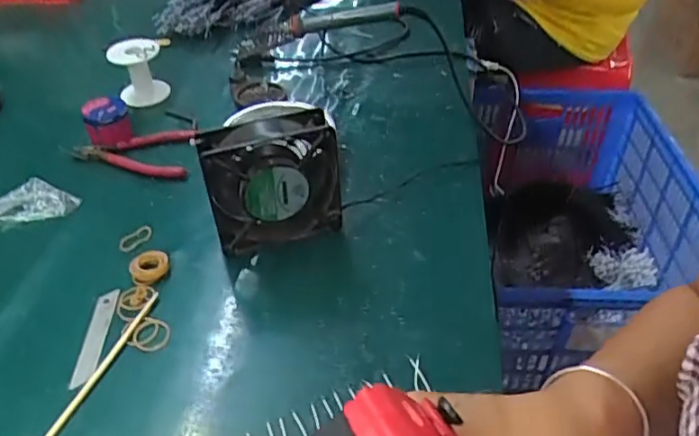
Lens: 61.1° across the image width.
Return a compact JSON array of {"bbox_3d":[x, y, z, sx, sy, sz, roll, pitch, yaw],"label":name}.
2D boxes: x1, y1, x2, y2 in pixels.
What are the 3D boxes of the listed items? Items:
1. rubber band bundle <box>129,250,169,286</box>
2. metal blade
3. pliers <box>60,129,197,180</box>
[{"bbox_3d":[-0.189,0.046,0.562,0.035,0.016,0.031,-20,43,-19],"label":"rubber band bundle"},{"bbox_3d":[-0.216,0.100,0.506,0.018,0.004,0.100,-2,40,-2],"label":"metal blade"},{"bbox_3d":[-0.270,-0.075,0.703,0.165,0.022,0.086,-1,40,1],"label":"pliers"}]

